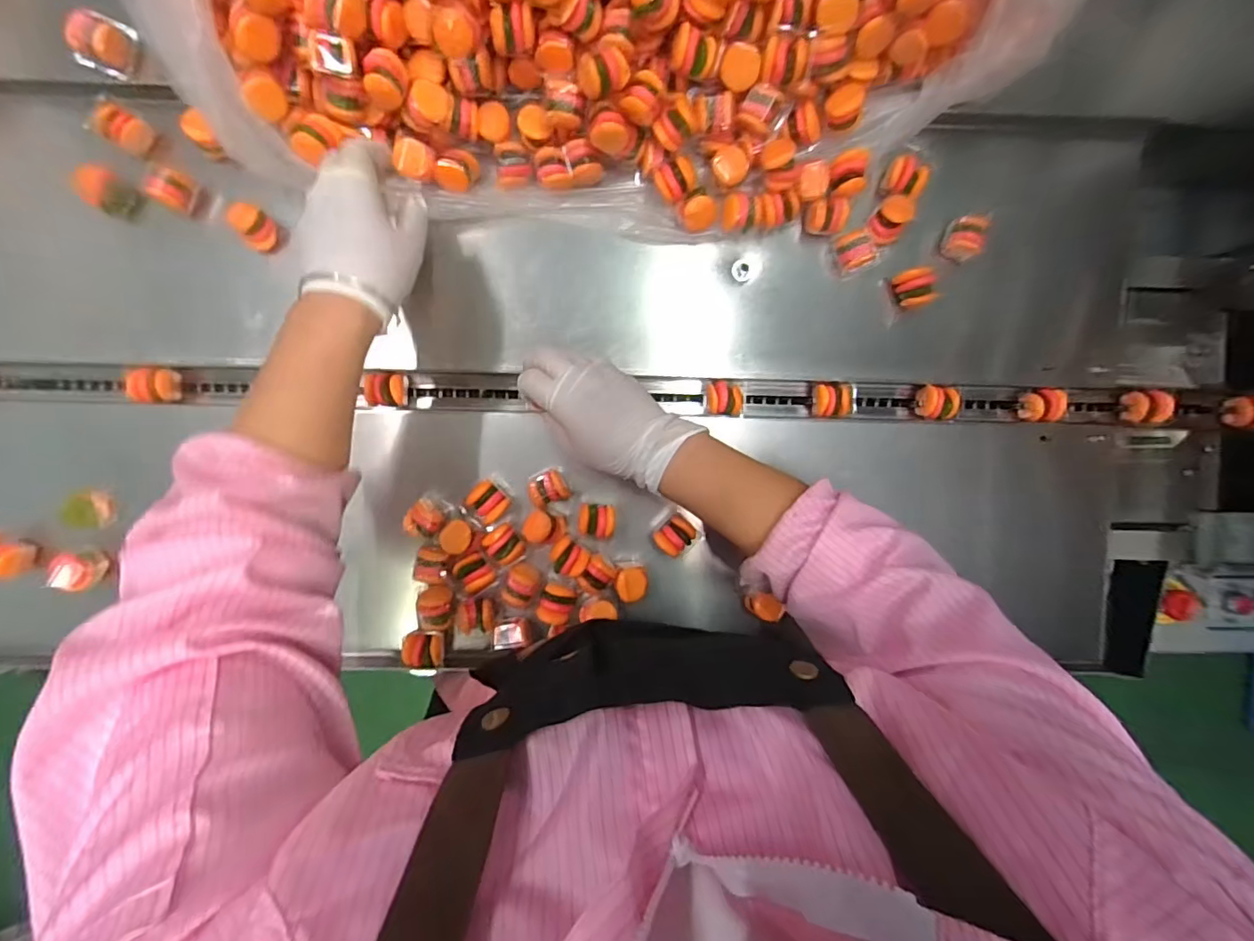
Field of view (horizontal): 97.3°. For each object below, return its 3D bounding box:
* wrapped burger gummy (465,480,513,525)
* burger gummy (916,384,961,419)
[{"bbox_3d":[-0.122,0.027,0.495,0.034,0.037,0.030,43,91,-2],"label":"wrapped burger gummy"},{"bbox_3d":[0.295,-0.064,0.523,0.031,0.025,0.030,0,92,-1],"label":"burger gummy"}]

